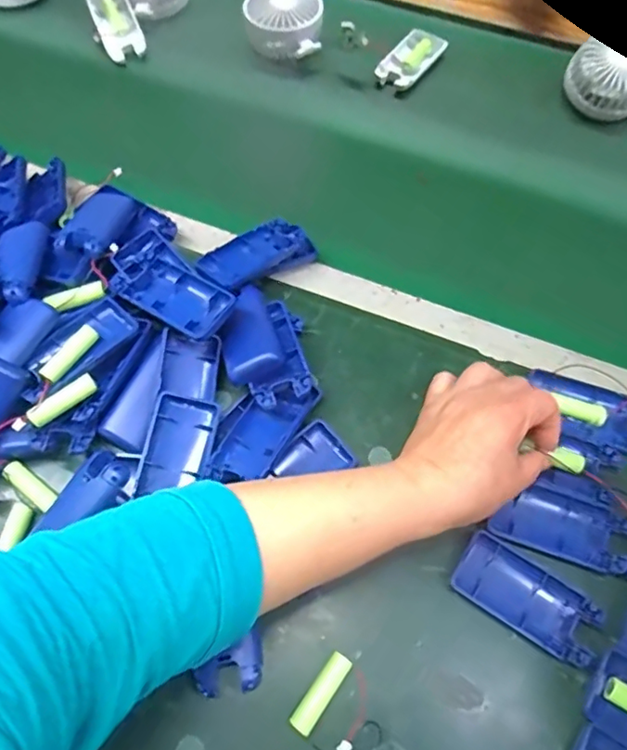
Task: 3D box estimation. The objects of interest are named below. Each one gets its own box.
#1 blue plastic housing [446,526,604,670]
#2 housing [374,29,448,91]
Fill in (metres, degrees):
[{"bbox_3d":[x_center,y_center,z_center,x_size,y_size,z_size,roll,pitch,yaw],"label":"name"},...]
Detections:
[{"bbox_3d":[0.142,0.148,0.375,0.091,0.017,0.043,33,67,14],"label":"blue plastic housing"},{"bbox_3d":[0.110,-0.358,0.634,0.046,0.011,0.087,35,69,16],"label":"housing"}]

